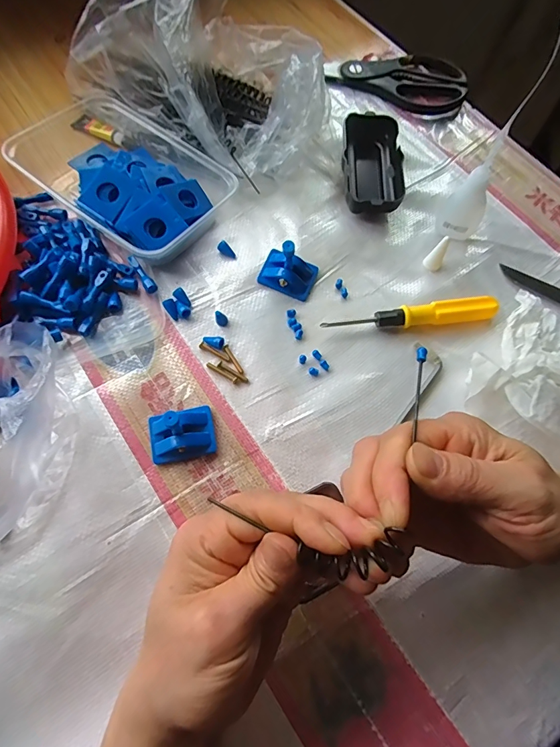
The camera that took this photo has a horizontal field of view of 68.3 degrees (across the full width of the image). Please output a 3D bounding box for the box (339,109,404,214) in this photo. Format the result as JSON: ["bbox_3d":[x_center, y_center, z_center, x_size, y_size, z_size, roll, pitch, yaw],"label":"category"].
[{"bbox_3d":[0.085,-0.190,0.382,0.053,0.028,0.109,5,67,-1],"label":"box"}]

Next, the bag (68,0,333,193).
[{"bbox_3d":[-0.050,-0.289,0.356,0.215,0.141,0.166,30,69,10],"label":"bag"}]

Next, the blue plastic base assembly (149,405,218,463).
[{"bbox_3d":[-0.068,0.041,0.285,0.043,0.021,0.035,-9,68,-7],"label":"blue plastic base assembly"}]

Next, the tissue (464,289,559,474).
[{"bbox_3d":[0.217,0.009,0.306,0.137,0.034,0.114,37,70,12],"label":"tissue"}]

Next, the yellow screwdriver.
[{"bbox_3d":[0.106,-0.045,0.332,0.141,0.018,0.016,-7,67,-6],"label":"yellow screwdriver"}]

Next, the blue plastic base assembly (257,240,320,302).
[{"bbox_3d":[0.008,-0.089,0.336,0.045,0.031,0.037,24,68,7],"label":"blue plastic base assembly"}]

